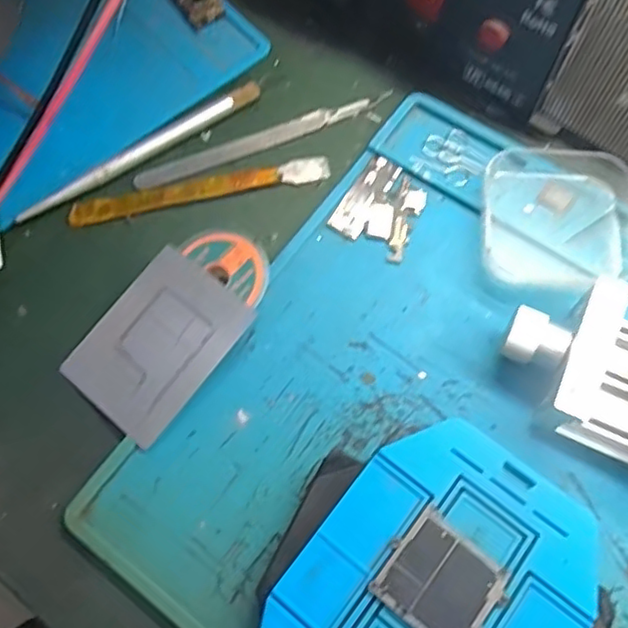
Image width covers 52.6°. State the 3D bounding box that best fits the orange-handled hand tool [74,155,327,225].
[{"bbox_3d":[-0.052,-0.058,0.293,0.119,0.004,0.013,-12,68,-3],"label":"orange-handled hand tool"}]

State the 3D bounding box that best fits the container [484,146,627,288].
[{"bbox_3d":[0.106,-0.044,0.274,0.064,0.019,0.064,0,68,2],"label":"container"}]

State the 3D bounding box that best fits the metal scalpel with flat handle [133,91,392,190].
[{"bbox_3d":[-0.024,-0.084,0.304,0.127,0.004,0.009,-21,69,-7],"label":"metal scalpel with flat handle"}]

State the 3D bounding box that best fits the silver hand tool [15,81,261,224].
[{"bbox_3d":[-0.080,-0.077,0.299,0.126,0.008,0.008,-33,71,-11],"label":"silver hand tool"}]

